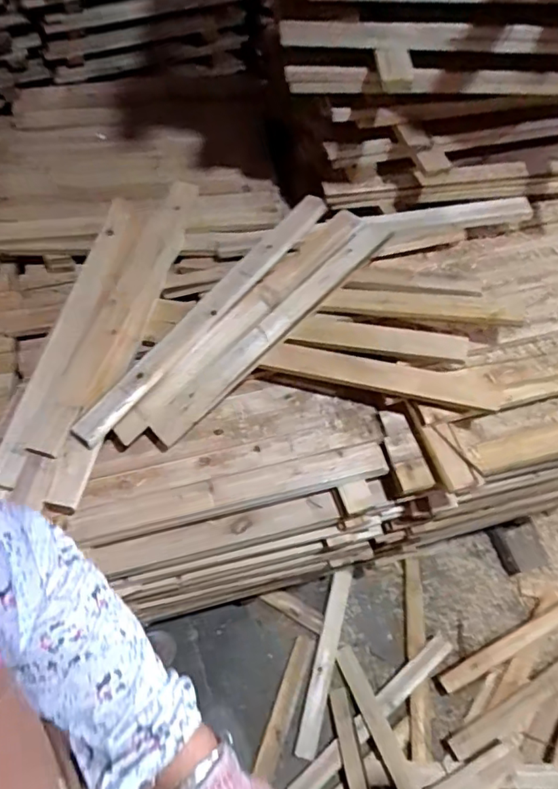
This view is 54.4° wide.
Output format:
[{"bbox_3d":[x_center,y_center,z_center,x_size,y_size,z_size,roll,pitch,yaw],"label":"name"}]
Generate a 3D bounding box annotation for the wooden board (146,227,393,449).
[{"bbox_3d":[-0.010,-0.099,0.799,0.451,0.034,0.053,-45,68,-9],"label":"wooden board"}]

